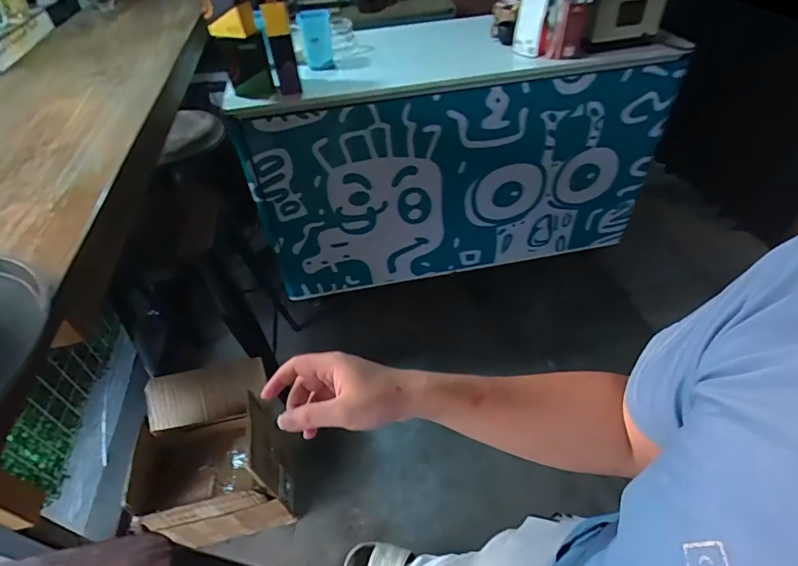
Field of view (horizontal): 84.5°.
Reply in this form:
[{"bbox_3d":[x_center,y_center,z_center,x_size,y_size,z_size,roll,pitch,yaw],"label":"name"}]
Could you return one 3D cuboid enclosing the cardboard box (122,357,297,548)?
[{"bbox_3d":[-0.538,0.516,1.322,0.373,0.360,0.391,-12,46,-8],"label":"cardboard box"}]

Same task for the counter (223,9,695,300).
[{"bbox_3d":[0.207,-0.488,1.705,1.435,0.830,0.489,-6,46,-2],"label":"counter"}]

